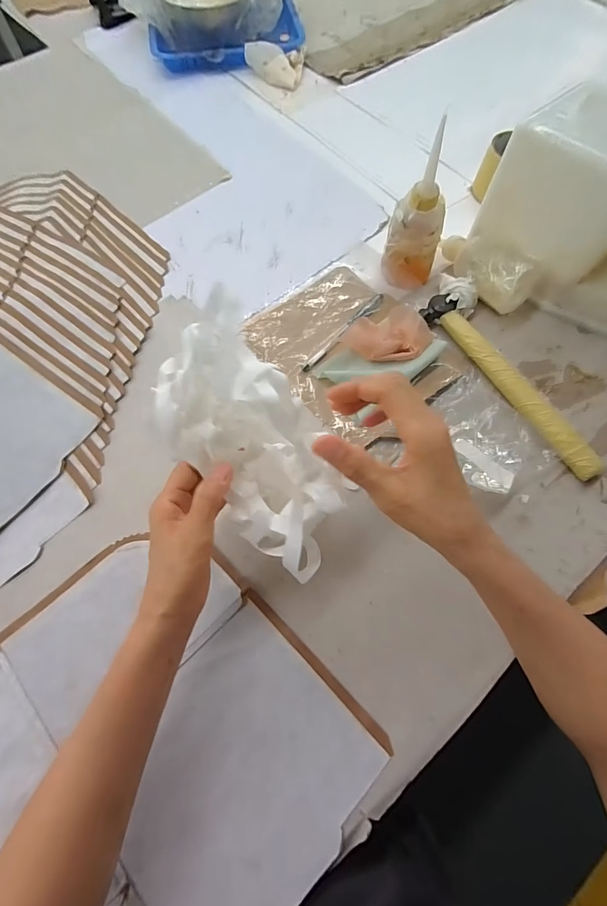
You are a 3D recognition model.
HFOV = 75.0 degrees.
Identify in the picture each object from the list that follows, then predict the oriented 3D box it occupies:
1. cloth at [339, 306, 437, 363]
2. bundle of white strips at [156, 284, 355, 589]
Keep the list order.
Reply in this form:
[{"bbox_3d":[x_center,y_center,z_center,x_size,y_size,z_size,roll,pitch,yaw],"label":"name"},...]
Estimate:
[{"bbox_3d":[0.099,-0.132,0.459,0.086,0.024,0.066,-27,71,-9],"label":"cloth"},{"bbox_3d":[-0.039,-0.009,0.294,0.092,0.056,0.196,-30,97,-10],"label":"bundle of white strips"}]

